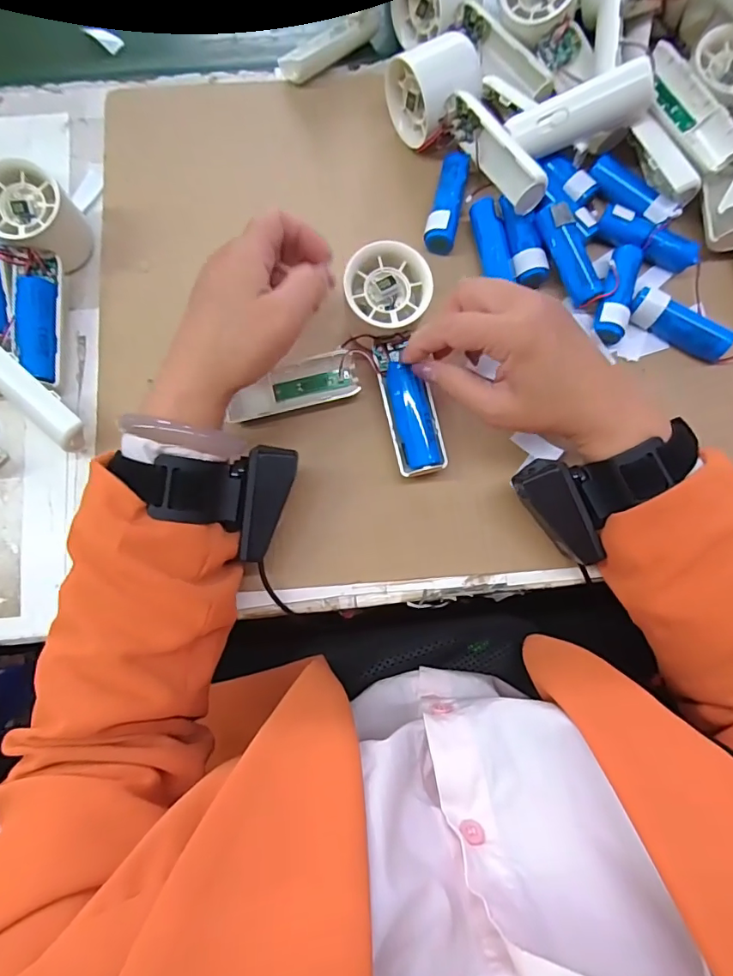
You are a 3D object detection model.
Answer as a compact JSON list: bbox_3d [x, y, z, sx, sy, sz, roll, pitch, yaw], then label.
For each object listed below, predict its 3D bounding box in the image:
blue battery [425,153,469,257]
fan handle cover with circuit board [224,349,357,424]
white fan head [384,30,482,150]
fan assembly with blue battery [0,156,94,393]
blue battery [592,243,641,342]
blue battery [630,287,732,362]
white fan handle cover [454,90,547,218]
[{"bbox_3d":[0.061,-0.220,0.373,0.022,0.025,0.079,11,80,2],"label":"blue battery"},{"bbox_3d":[-0.051,-0.072,0.347,0.088,0.020,0.033,-10,80,-2],"label":"fan handle cover with circuit board"},{"bbox_3d":[0.052,-0.301,0.368,0.056,0.059,0.059,-26,81,-5],"label":"white fan head"},{"bbox_3d":[-0.240,-0.147,0.344,0.050,0.055,0.143,5,80,0],"label":"fan assembly with blue battery"},{"bbox_3d":[0.184,-0.143,0.357,0.021,0.020,0.074,18,80,3],"label":"blue battery"},{"bbox_3d":[0.225,-0.118,0.353,0.072,0.024,0.022,29,81,5],"label":"blue battery"},{"bbox_3d":[0.095,-0.242,0.348,0.020,0.036,0.095,-28,81,-5],"label":"white fan handle cover"}]

